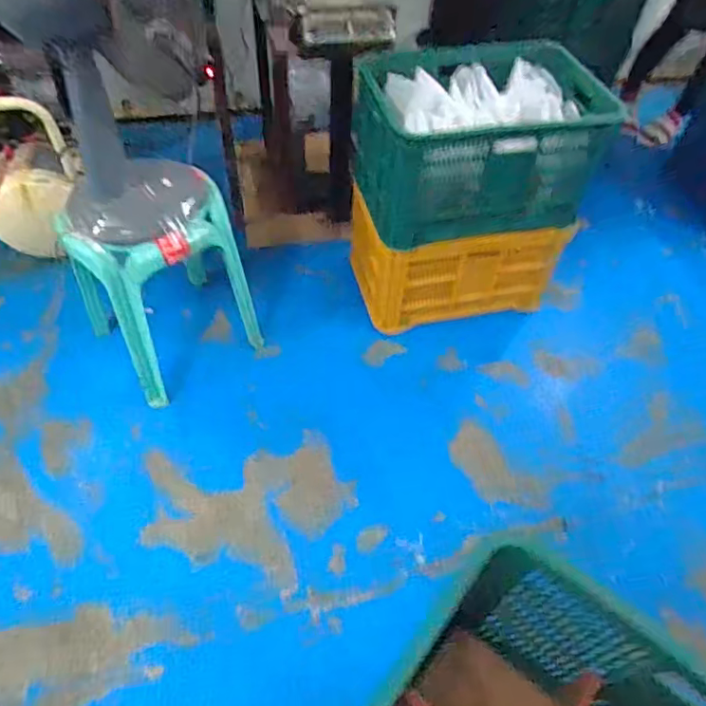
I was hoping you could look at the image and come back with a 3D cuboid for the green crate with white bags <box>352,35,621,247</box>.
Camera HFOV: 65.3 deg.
[{"bbox_3d":[0.292,-0.495,1.315,0.538,0.312,0.352,-8,51,-9],"label":"green crate with white bags"}]

